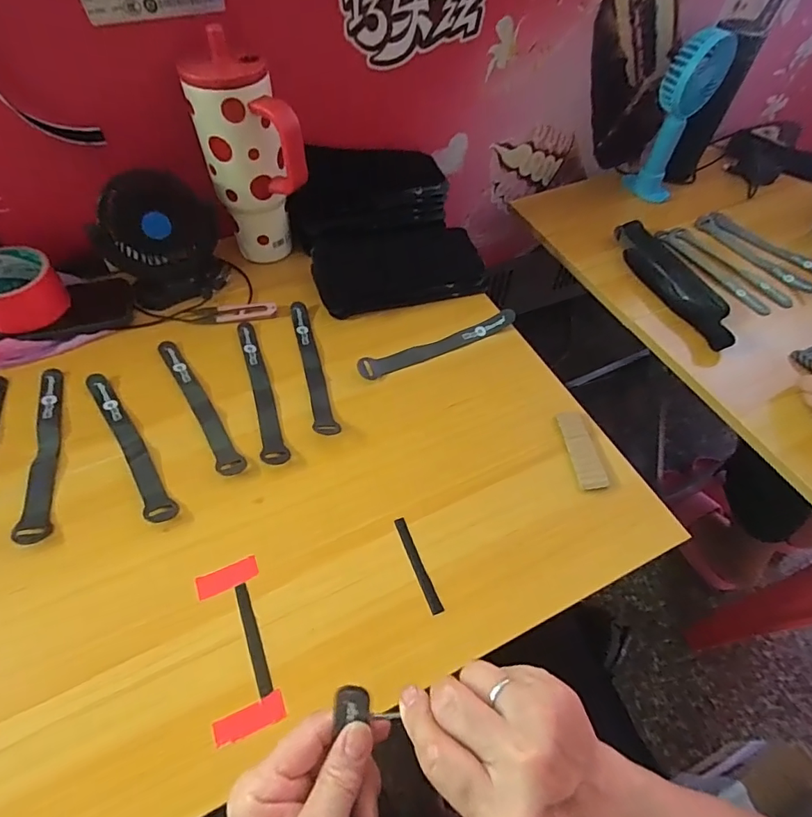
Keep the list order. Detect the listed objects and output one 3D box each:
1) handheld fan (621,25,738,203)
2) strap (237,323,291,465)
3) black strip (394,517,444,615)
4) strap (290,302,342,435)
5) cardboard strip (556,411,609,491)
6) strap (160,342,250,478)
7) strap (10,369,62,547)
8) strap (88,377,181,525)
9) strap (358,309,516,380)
[{"bbox_3d":[0.393,-0.422,0.692,0.078,0.201,0.074,21,57,12],"label":"handheld fan"},{"bbox_3d":[-0.152,-0.023,0.494,0.022,0.004,0.189,-15,57,-13],"label":"strap"},{"bbox_3d":[0.010,0.130,0.400,0.010,0.004,0.083,-18,57,-15],"label":"black strip"},{"bbox_3d":[-0.100,-0.049,0.509,0.024,0.010,0.186,-12,56,-11],"label":"strap"},{"bbox_3d":[0.171,0.039,0.462,0.027,0.006,0.081,-6,55,-7],"label":"cardboard strip"},{"bbox_3d":[-0.212,-0.005,0.483,0.024,0.005,0.192,-29,61,-21],"label":"strap"},{"bbox_3d":[-0.339,0.034,0.447,0.026,0.006,0.193,-12,56,-11],"label":"strap"},{"bbox_3d":[-0.265,0.031,0.452,0.023,0.006,0.191,-31,62,-22],"label":"strap"},{"bbox_3d":[0.039,-0.072,0.530,0.189,0.014,0.024,-21,58,-17],"label":"strap"}]

